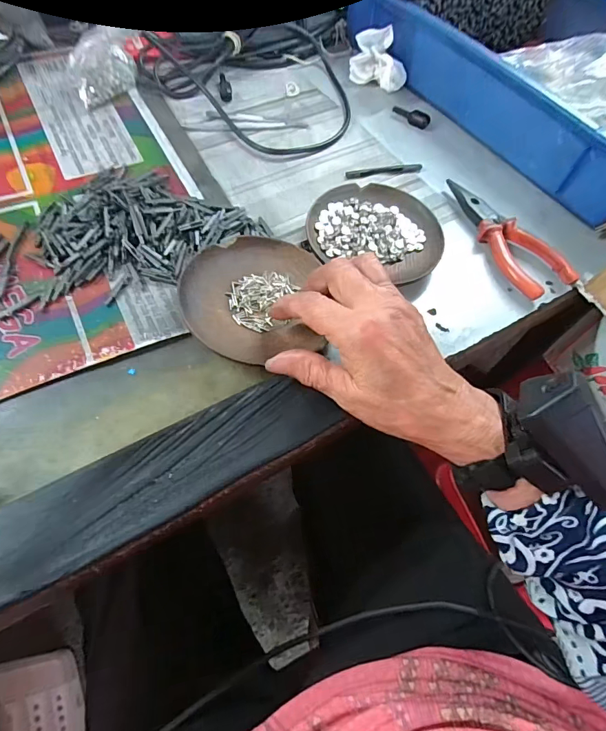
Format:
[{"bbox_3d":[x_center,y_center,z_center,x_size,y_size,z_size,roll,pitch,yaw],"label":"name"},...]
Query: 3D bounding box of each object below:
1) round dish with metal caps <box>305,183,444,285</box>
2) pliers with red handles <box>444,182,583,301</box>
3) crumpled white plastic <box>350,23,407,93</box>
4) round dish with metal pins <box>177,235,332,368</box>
[{"bbox_3d":[0.062,-0.119,0.365,0.111,0.012,0.099,13,59,4],"label":"round dish with metal caps"},{"bbox_3d":[0.180,-0.118,0.380,0.046,0.017,0.137,-19,62,-15],"label":"pliers with red handles"},{"bbox_3d":[0.090,-0.346,0.484,0.052,0.041,0.068,-36,68,-22],"label":"crumpled white plastic"},{"bbox_3d":[-0.036,-0.051,0.308,0.097,0.018,0.108,-8,60,-9],"label":"round dish with metal pins"}]

